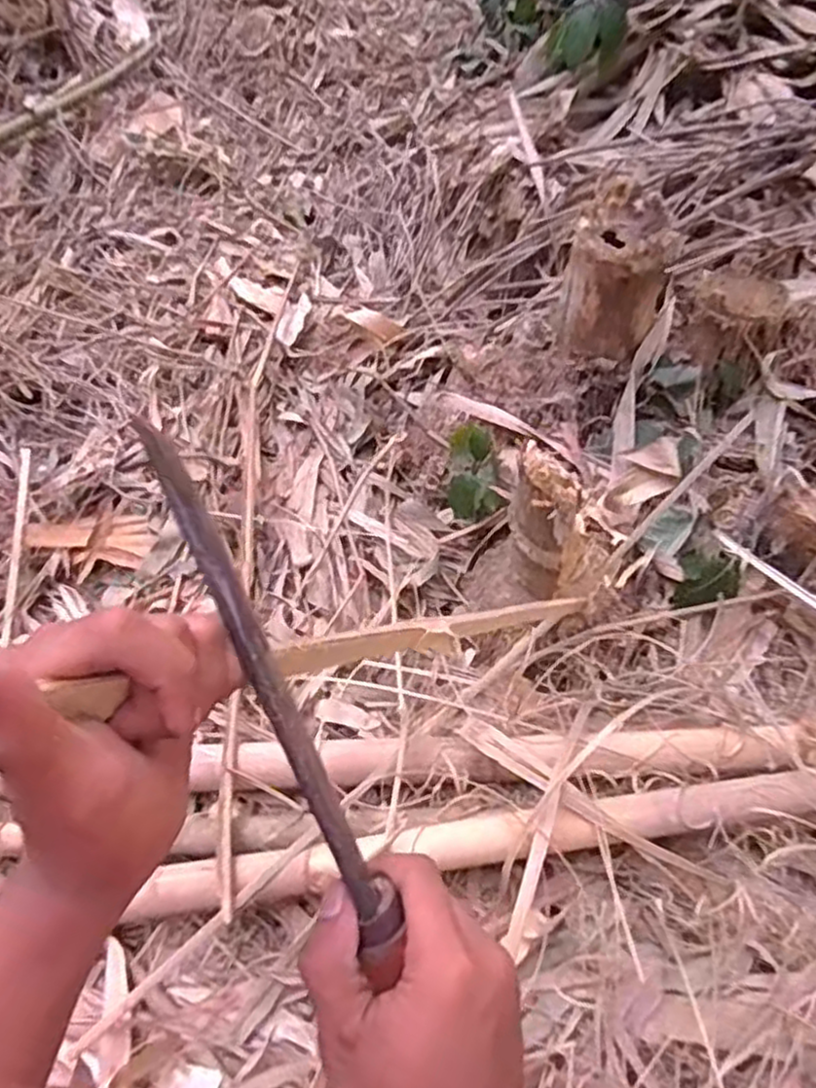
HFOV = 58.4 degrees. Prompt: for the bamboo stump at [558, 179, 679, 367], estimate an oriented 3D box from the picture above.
[{"bbox_3d":[0.266,-0.339,0.953,0.125,0.192,0.115,13,53,10],"label":"bamboo stump"}]

